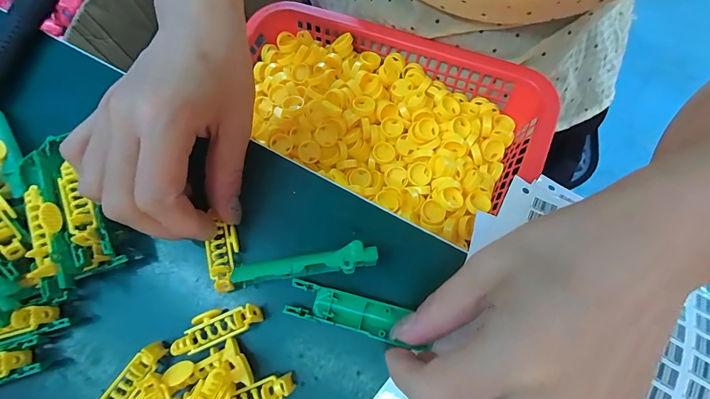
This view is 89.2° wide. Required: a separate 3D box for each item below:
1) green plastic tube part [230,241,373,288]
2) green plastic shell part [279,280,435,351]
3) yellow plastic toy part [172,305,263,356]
[{"bbox_3d":[-0.027,0.037,0.199,0.077,0.016,0.015,-11,74,-1],"label":"green plastic tube part"},{"bbox_3d":[0.002,0.061,0.193,0.075,0.009,0.019,15,75,7],"label":"green plastic shell part"},{"bbox_3d":[-0.075,0.068,0.194,0.050,0.012,0.018,-22,74,-4],"label":"yellow plastic toy part"}]

